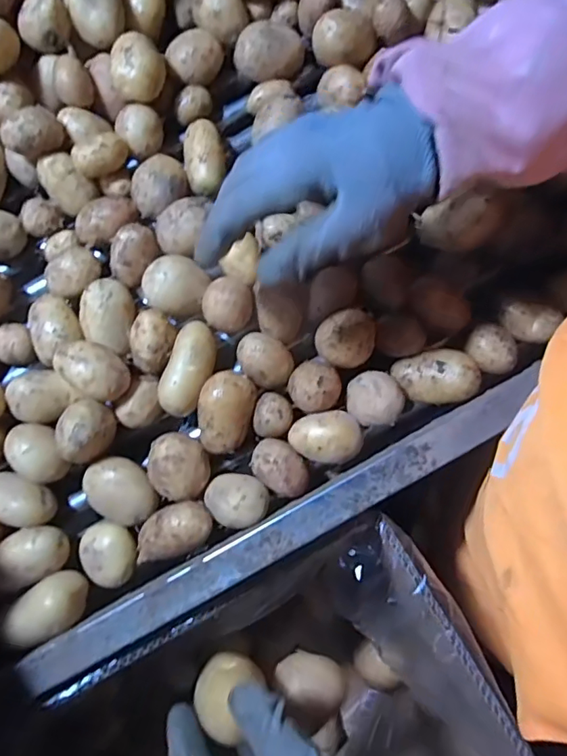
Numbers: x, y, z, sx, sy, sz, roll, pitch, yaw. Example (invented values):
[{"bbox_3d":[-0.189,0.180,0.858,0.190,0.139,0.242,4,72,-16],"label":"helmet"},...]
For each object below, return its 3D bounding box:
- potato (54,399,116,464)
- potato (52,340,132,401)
[{"bbox_3d":[-0.147,0.040,0.391,0.035,0.030,0.045,22,79,3],"label":"potato"},{"bbox_3d":[-0.144,-0.007,0.399,0.058,0.027,0.037,31,80,5],"label":"potato"}]

